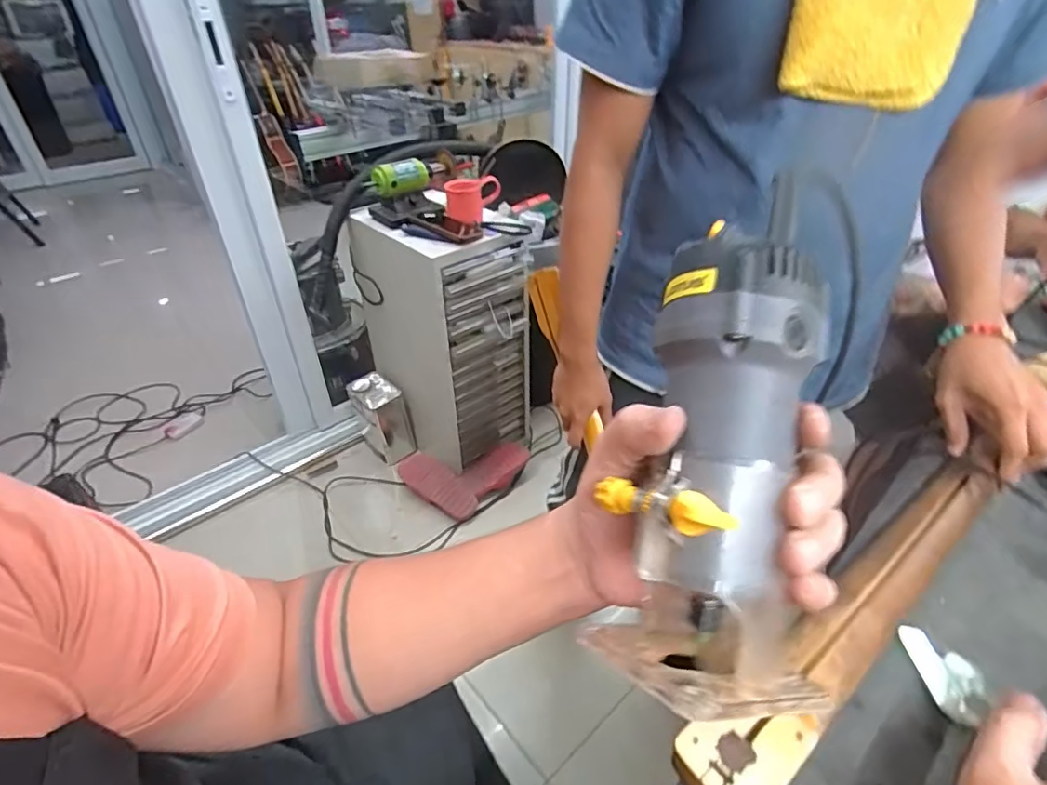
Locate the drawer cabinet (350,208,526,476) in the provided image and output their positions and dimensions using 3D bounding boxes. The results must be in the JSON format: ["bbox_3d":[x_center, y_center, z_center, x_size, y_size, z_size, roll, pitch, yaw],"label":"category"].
[{"bbox_3d":[-0.211,-0.140,1.517,0.385,0.670,0.260,29,46,35],"label":"drawer cabinet"}]

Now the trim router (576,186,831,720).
[{"bbox_3d":[0.090,0.030,0.254,0.087,0.231,0.077,8,0,13],"label":"trim router"}]

